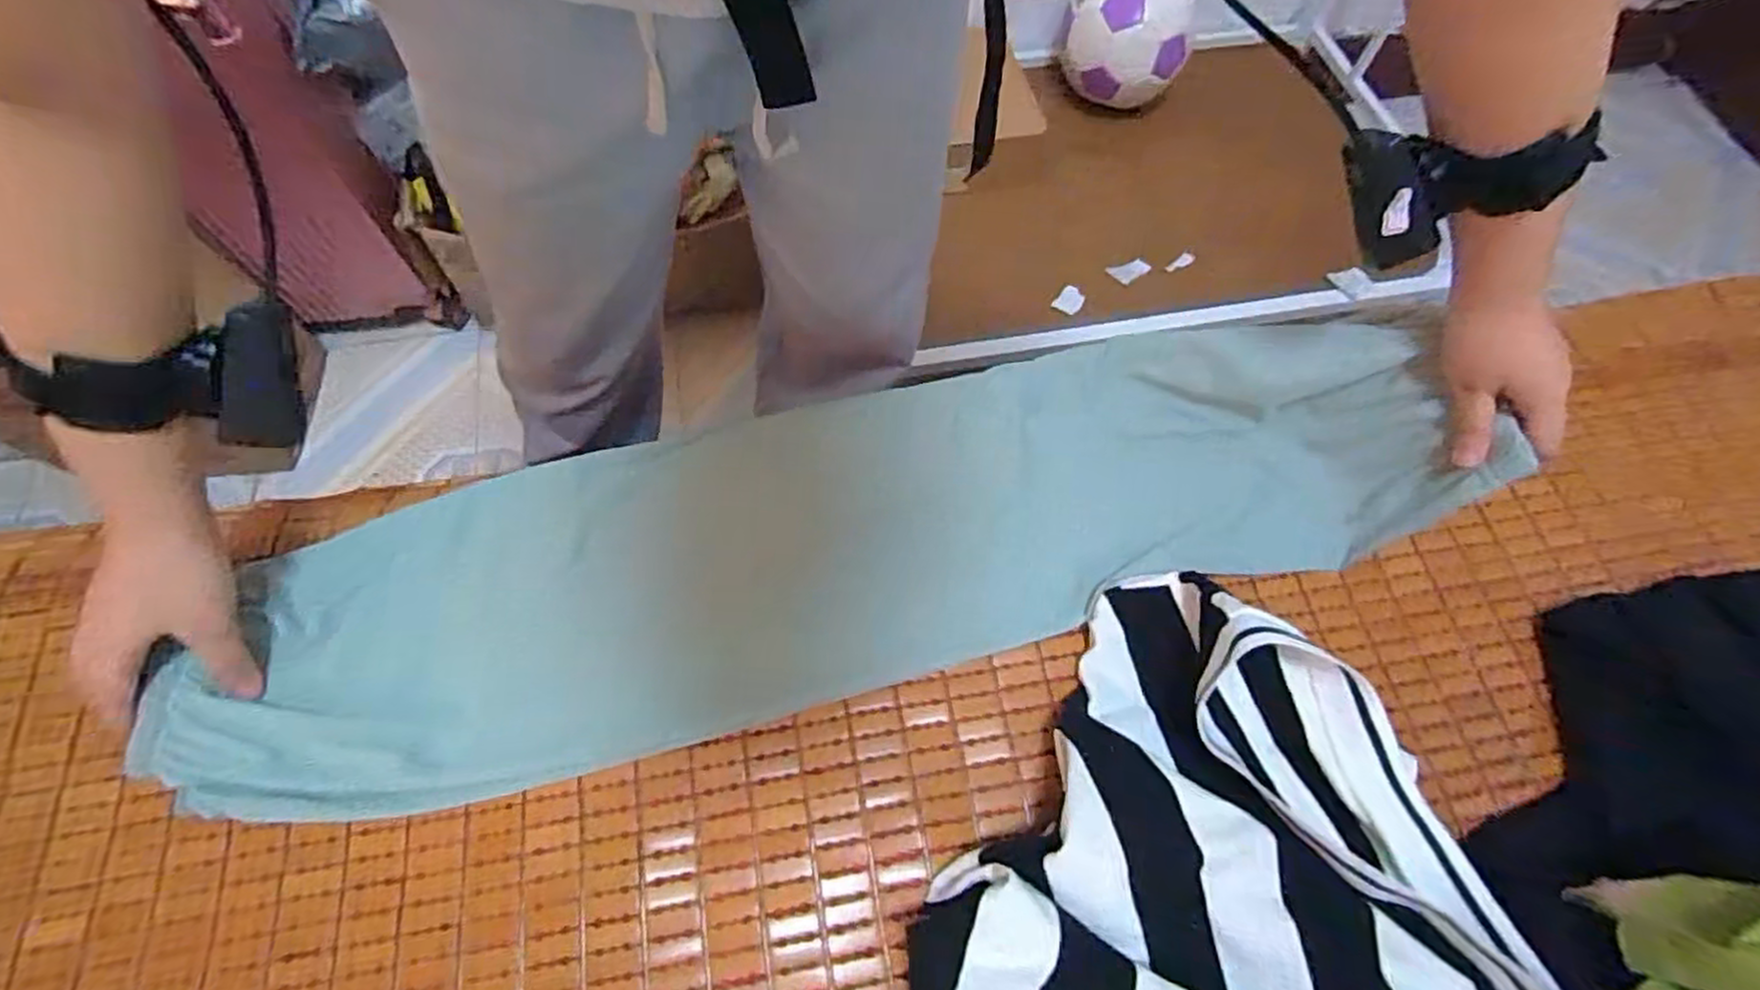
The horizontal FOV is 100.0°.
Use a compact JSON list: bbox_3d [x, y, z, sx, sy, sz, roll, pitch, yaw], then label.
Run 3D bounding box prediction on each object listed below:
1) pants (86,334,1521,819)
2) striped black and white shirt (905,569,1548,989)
[{"bbox_3d":[-0.023,0.019,0.477,0.761,0.091,0.212,-14,66,-7],"label":"pants"},{"bbox_3d":[0.155,0.209,0.370,0.292,0.119,0.357,-9,66,-8],"label":"striped black and white shirt"}]

